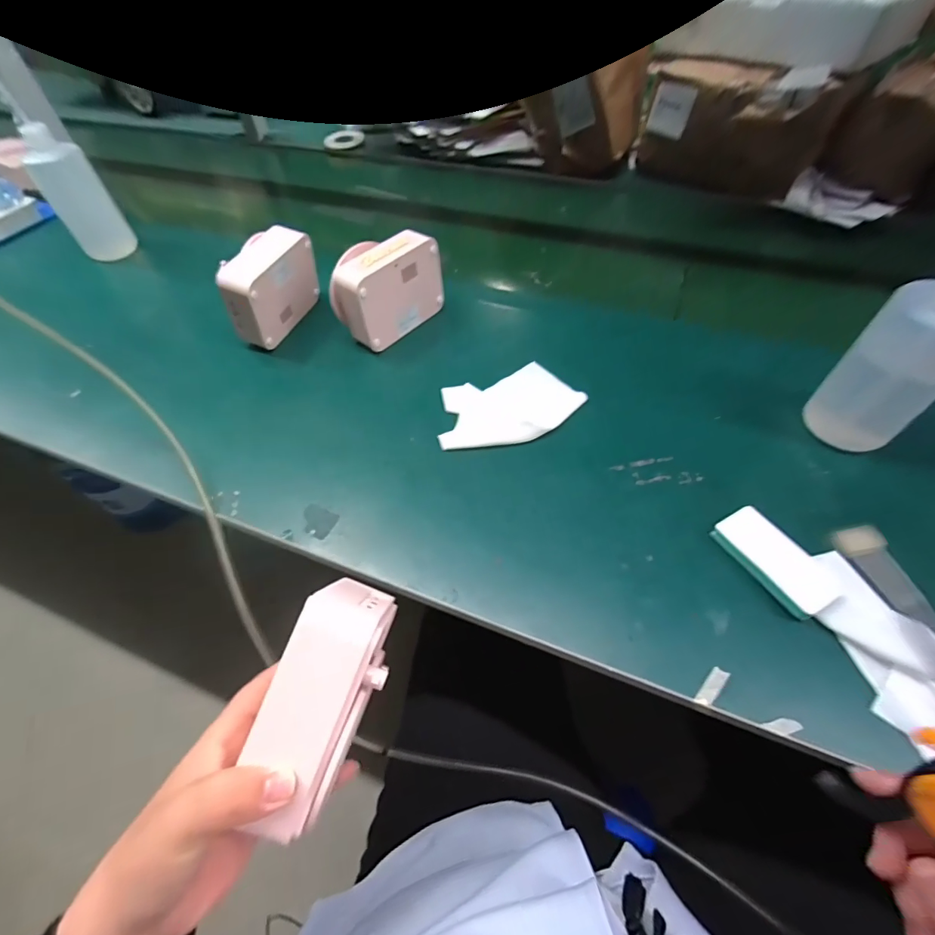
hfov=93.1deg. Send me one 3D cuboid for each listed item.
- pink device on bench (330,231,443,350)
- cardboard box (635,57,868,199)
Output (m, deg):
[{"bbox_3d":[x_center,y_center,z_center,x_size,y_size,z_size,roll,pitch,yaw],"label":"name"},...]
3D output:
[{"bbox_3d":[-0.101,-0.219,0.554,0.062,0.108,0.133,36,62,26],"label":"pink device on bench"},{"bbox_3d":[0.430,-0.554,0.720,0.274,0.140,0.131,34,62,25],"label":"cardboard box"}]

